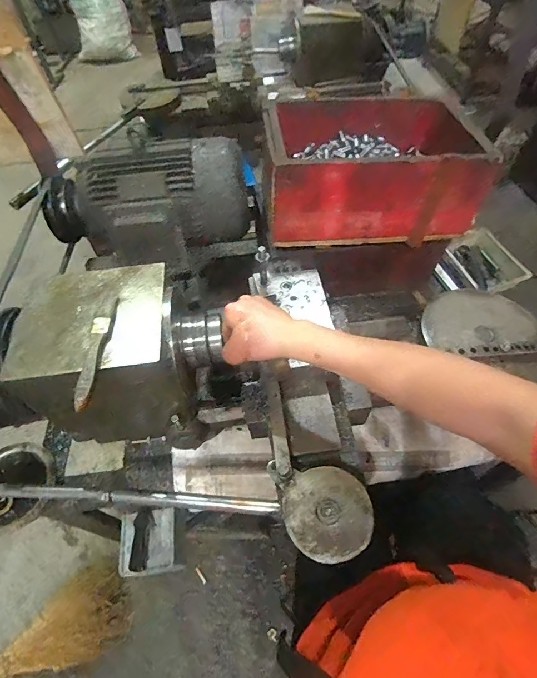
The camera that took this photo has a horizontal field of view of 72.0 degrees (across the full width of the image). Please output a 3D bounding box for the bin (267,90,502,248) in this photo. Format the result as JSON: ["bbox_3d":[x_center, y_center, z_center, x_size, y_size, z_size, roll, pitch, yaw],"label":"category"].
[{"bbox_3d":[0.181,-0.312,0.673,0.354,0.157,0.252,-3,55,1],"label":"bin"}]

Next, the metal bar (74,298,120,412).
[{"bbox_3d":[-0.185,0.012,0.404,0.013,0.012,0.141,2,55,4],"label":"metal bar"}]

